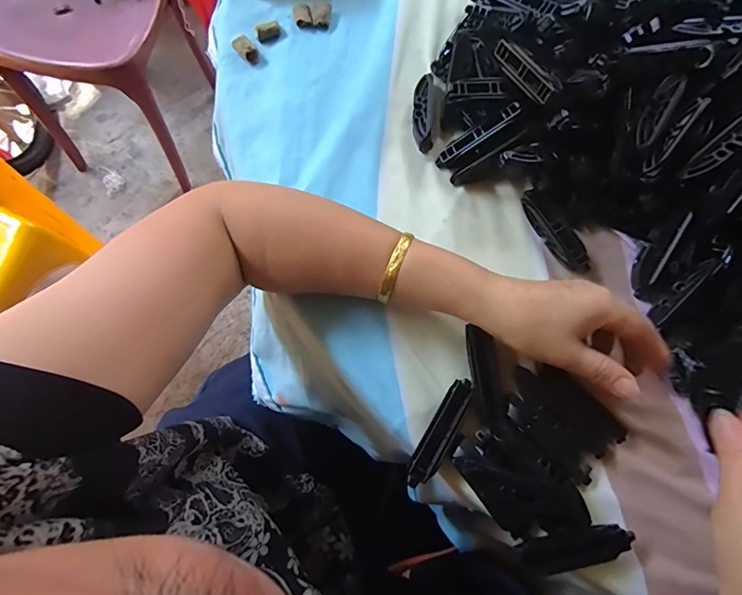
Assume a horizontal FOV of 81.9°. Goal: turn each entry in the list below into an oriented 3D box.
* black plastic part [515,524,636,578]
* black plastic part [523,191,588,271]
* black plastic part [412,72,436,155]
[{"bbox_3d":[0.135,0.166,0.283,0.072,0.012,0.021,-13,73,-5],"label":"black plastic part"},{"bbox_3d":[0.155,-0.054,0.358,0.019,0.018,0.077,-25,75,-9],"label":"black plastic part"},{"bbox_3d":[0.048,-0.169,0.389,0.019,0.011,0.080,4,72,0],"label":"black plastic part"}]

